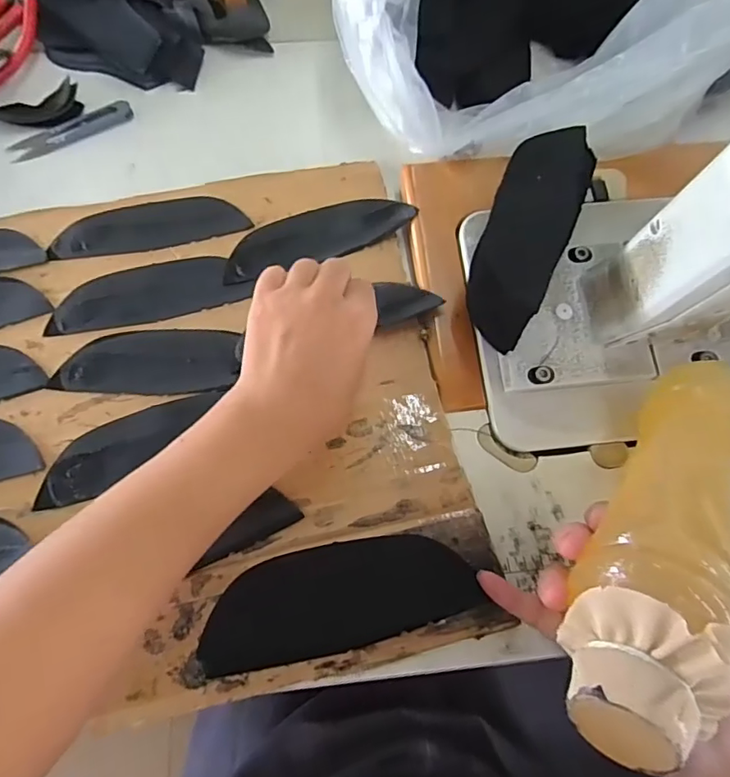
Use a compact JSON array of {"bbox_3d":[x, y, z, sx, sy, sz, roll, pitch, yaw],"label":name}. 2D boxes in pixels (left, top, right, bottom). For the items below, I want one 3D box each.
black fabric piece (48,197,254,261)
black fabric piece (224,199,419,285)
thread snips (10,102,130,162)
[{"bbox_3d":[-0.162,-0.125,0.400,0.140,0.005,0.048,-10,61,-5],"label":"black fabric piece"},{"bbox_3d":[-0.036,-0.115,0.391,0.140,0.010,0.053,-16,58,-5],"label":"black fabric piece"},{"bbox_3d":[-0.246,-0.218,0.442,0.101,0.010,0.024,-25,69,-12],"label":"thread snips"}]

